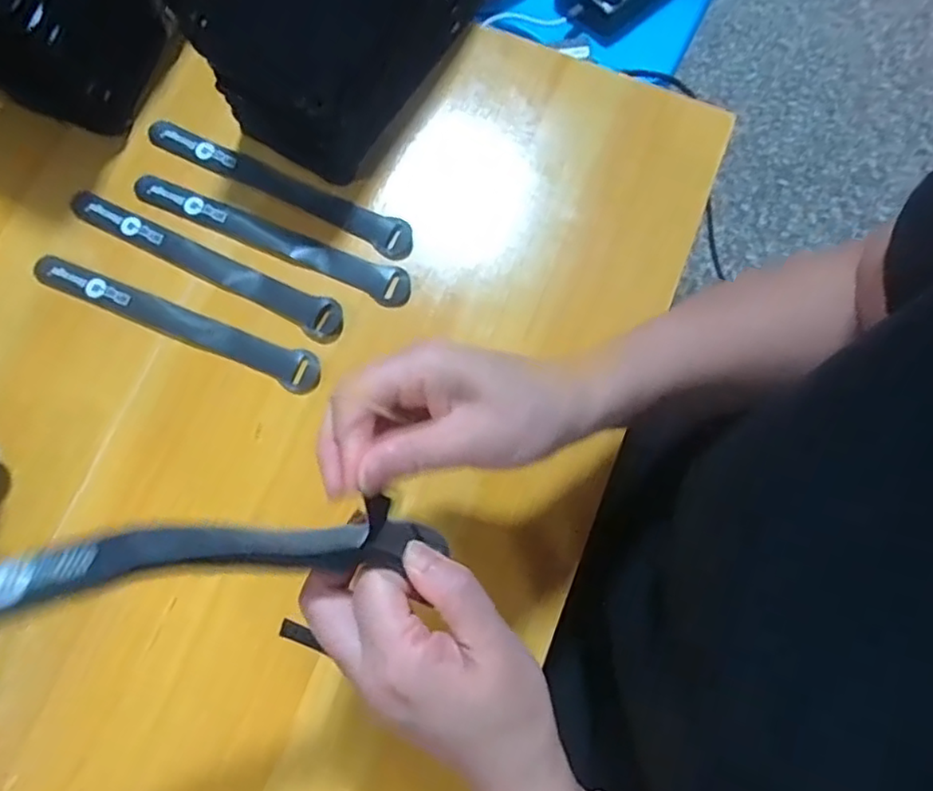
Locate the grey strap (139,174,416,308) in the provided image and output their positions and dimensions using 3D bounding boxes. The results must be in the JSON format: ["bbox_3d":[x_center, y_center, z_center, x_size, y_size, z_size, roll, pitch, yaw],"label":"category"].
[{"bbox_3d":[-0.130,-0.106,0.426,0.198,0.004,0.024,24,78,6],"label":"grey strap"}]

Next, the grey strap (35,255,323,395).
[{"bbox_3d":[-0.189,-0.047,0.413,0.200,0.004,0.026,20,78,5],"label":"grey strap"}]

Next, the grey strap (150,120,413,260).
[{"bbox_3d":[-0.127,-0.143,0.436,0.200,0.005,0.024,26,82,7],"label":"grey strap"}]

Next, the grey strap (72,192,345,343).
[{"bbox_3d":[-0.173,-0.087,0.422,0.200,0.004,0.026,24,78,6],"label":"grey strap"}]

